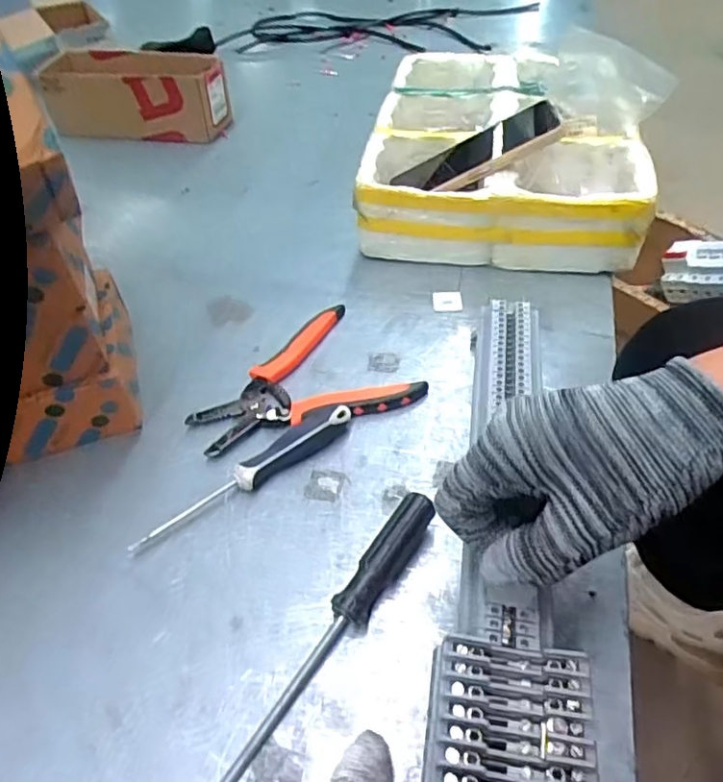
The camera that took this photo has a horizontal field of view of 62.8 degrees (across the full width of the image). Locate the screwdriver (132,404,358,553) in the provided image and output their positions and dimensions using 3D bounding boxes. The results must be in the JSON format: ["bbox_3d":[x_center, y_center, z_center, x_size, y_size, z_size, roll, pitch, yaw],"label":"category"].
[{"bbox_3d":[-0.072,0.053,0.384,0.156,0.021,0.023,-34,54,-26],"label":"screwdriver"}]

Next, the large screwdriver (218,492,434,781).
[{"bbox_3d":[-0.020,0.134,0.305,0.019,0.019,0.194,26,58,25],"label":"large screwdriver"}]

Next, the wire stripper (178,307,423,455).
[{"bbox_3d":[-0.049,-0.001,0.443,0.154,0.013,0.118,-28,51,-22],"label":"wire stripper"}]

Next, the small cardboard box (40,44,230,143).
[{"bbox_3d":[-0.291,-0.392,0.782,0.227,0.080,0.087,6,47,8],"label":"small cardboard box"}]

